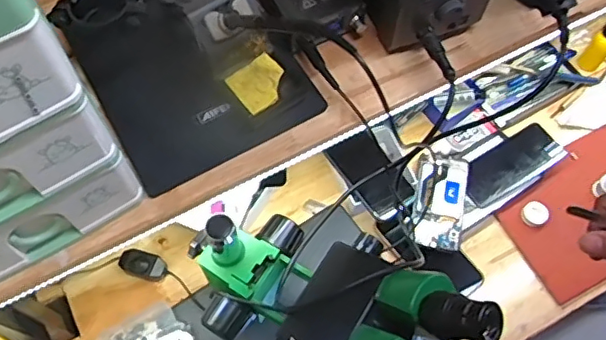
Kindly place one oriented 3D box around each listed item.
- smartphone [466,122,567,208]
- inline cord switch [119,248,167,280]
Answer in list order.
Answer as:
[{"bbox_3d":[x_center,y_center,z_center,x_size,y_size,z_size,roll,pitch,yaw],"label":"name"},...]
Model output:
[{"bbox_3d":[0.318,-0.009,0.871,0.162,0.012,0.069,-32,84,-6],"label":"smartphone"},{"bbox_3d":[-0.227,0.134,0.821,0.066,0.029,0.040,11,65,4],"label":"inline cord switch"}]

